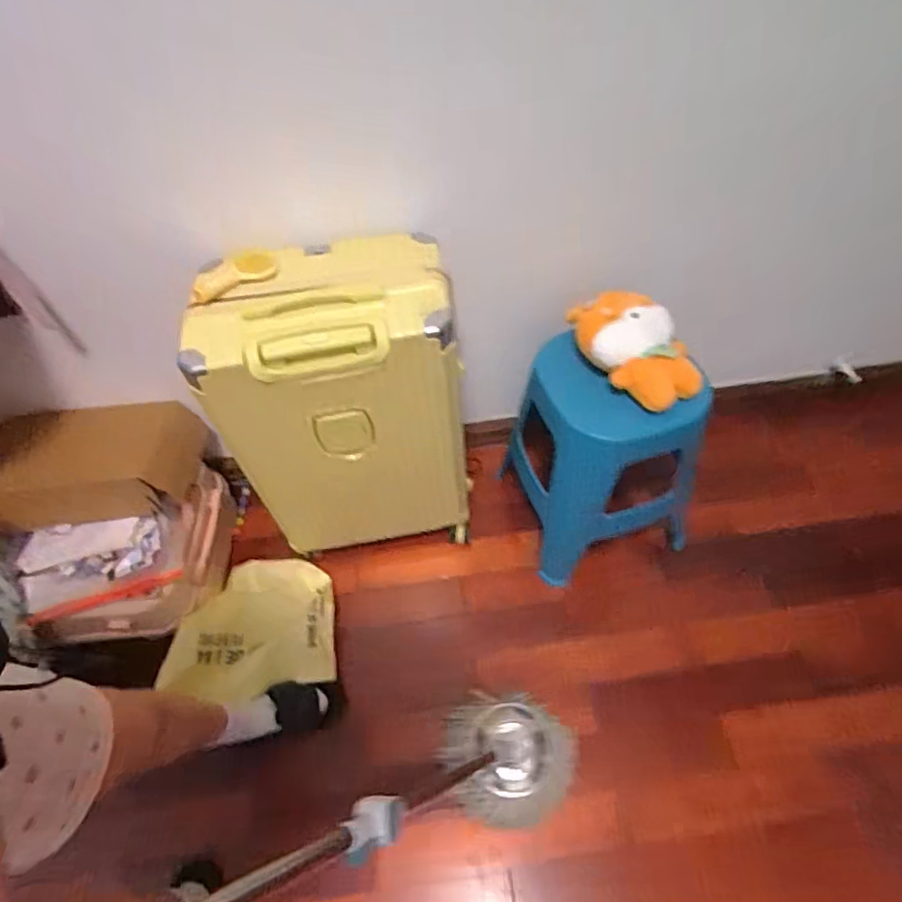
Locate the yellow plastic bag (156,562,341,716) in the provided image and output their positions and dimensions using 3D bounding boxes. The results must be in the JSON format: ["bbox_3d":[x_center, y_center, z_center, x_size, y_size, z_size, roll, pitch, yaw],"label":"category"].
[{"bbox_3d":[-0.404,0.373,1.184,0.305,0.135,0.304,-1,53,3],"label":"yellow plastic bag"}]

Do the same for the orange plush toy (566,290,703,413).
[{"bbox_3d":[0.318,-0.196,0.976,0.173,0.109,0.245,-14,54,-5],"label":"orange plush toy"}]

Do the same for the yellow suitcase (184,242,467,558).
[{"bbox_3d":[-0.205,-0.084,1.092,0.432,0.571,0.266,-7,54,0],"label":"yellow suitcase"}]

